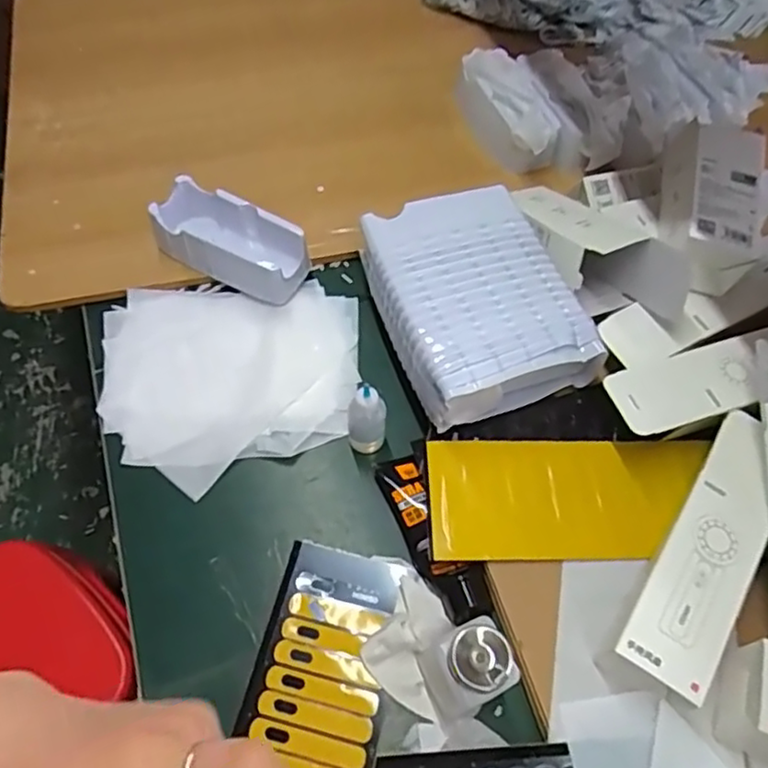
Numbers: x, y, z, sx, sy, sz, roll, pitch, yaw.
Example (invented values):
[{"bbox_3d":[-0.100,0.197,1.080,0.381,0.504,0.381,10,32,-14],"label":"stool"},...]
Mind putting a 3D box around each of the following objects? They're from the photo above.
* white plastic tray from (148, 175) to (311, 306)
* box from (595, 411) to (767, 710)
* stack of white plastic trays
[{"bbox_3d":[-0.165,-0.151,0.710,0.163,0.065,0.074,24,62,13],"label":"white plastic tray"},{"bbox_3d":[0.254,0.134,0.523,0.069,0.060,0.236,32,63,16],"label":"box"},{"bbox_3d":[0.083,-0.082,0.640,0.168,0.064,0.217,-18,61,-11],"label":"stack of white plastic trays"}]

